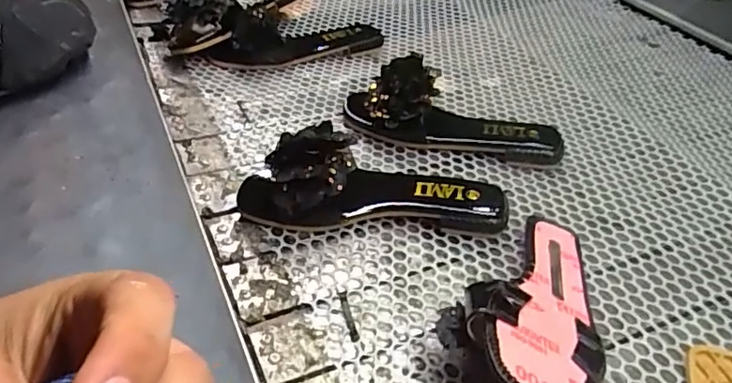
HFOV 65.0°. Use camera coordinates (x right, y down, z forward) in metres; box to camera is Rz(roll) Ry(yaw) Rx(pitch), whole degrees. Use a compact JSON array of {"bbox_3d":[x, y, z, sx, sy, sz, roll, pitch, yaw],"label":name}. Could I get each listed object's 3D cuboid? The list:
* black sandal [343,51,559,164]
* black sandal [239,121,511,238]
[{"bbox_3d":[0.097,-0.090,0.650,0.253,0.075,0.077,10,39,7],"label":"black sandal"},{"bbox_3d":[0.007,-0.013,0.540,0.251,0.078,0.080,1,39,-4],"label":"black sandal"}]

